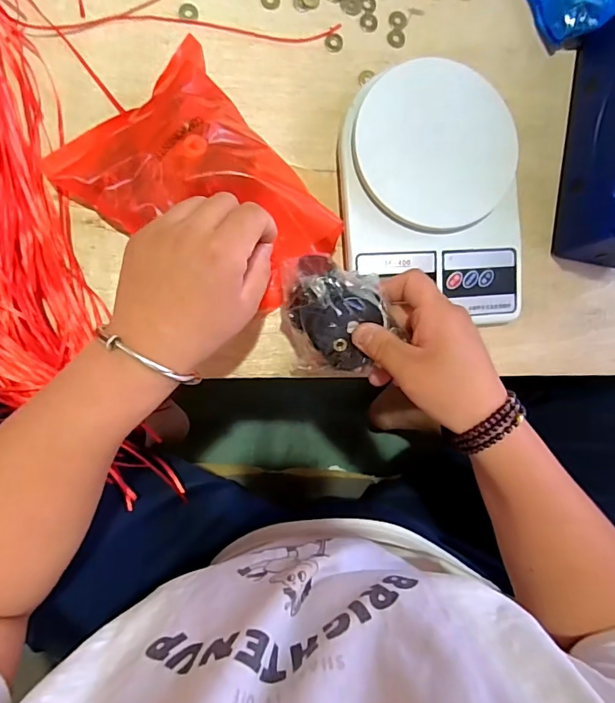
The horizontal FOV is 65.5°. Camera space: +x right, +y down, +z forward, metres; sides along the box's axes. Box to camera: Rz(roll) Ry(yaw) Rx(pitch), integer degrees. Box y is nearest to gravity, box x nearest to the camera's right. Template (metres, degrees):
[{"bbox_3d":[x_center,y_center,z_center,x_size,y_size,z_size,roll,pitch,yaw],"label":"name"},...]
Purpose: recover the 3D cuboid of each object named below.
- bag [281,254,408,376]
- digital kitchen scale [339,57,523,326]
[{"bbox_3d":[0.020,-0.026,0.350,0.074,0.045,0.086,-1,90,-9],"label":"bag"},{"bbox_3d":[0.103,-0.125,0.396,0.146,0.043,0.199,-5,91,-9],"label":"digital kitchen scale"}]

